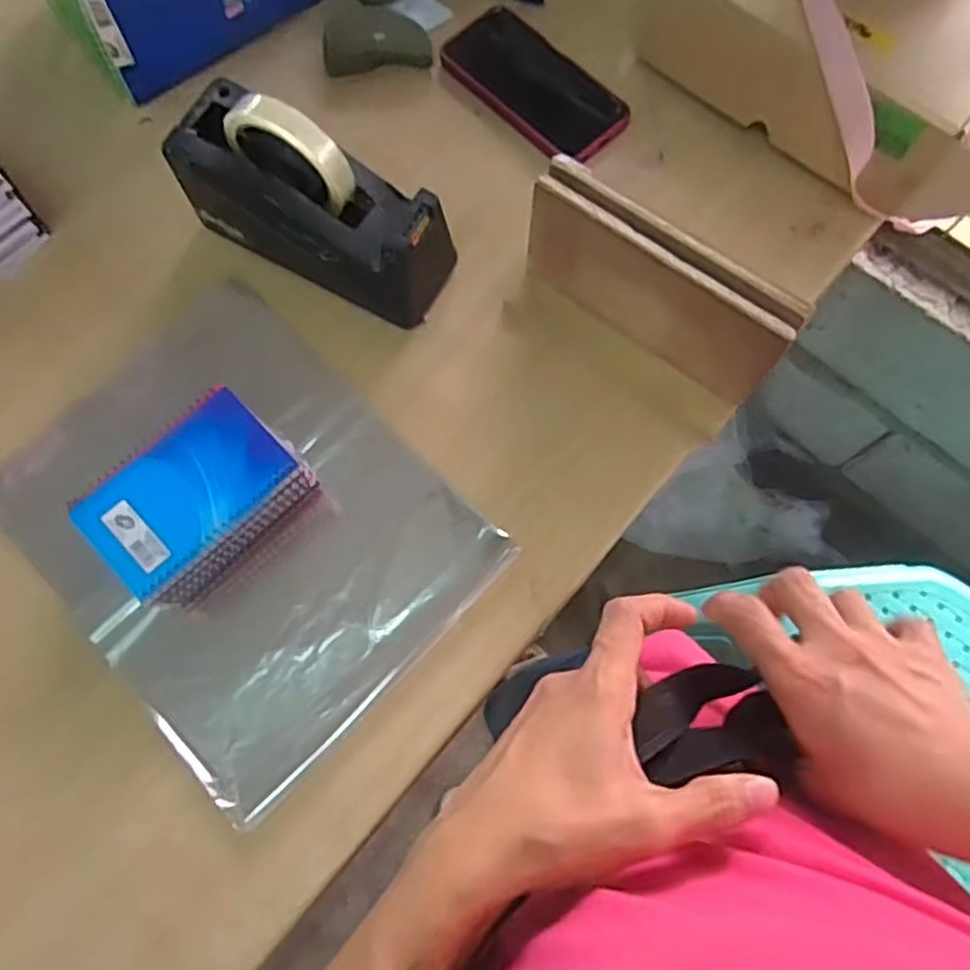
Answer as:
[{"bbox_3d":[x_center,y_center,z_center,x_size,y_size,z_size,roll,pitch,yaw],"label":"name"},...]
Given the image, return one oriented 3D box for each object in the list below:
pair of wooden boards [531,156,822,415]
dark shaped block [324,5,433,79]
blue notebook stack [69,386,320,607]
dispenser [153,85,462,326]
[{"bbox_3d":[0.116,-0.138,0.508,0.190,0.092,0.031,37,78,10],"label":"pair of wooden boards"},{"bbox_3d":[-0.097,-0.393,0.656,0.096,0.035,0.061,-7,74,-2],"label":"dark shaped block"},{"bbox_3d":[-0.191,0.011,0.507,0.130,0.067,0.093,-42,78,-10],"label":"blue notebook stack"},{"bbox_3d":[-0.130,-0.211,0.552,0.208,0.129,0.077,29,76,8],"label":"dispenser"}]

